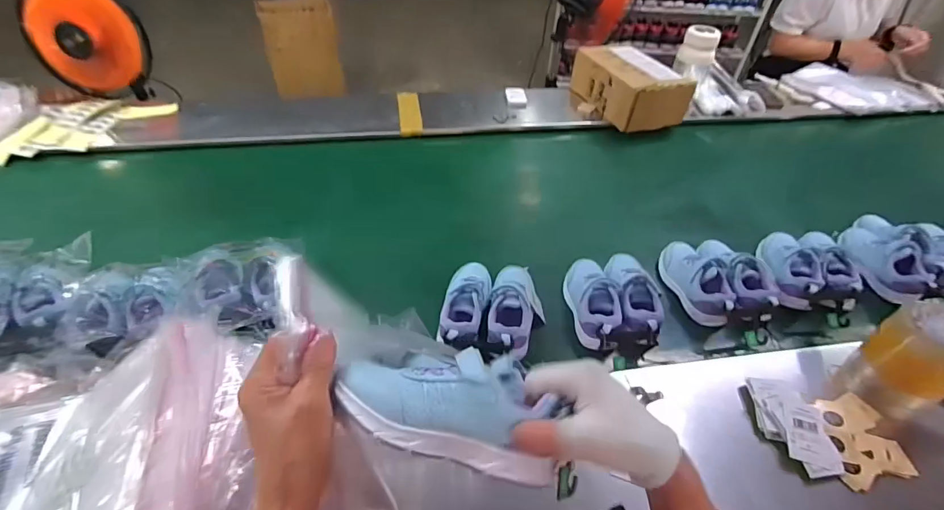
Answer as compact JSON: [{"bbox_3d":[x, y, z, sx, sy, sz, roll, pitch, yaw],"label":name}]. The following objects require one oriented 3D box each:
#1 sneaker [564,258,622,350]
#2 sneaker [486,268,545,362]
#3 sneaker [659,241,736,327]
[{"bbox_3d":[0.207,0.072,0.736,0.072,0.068,0.179,0,44,-5],"label":"sneaker"},{"bbox_3d":[0.075,0.085,0.715,0.086,0.064,0.173,9,44,5],"label":"sneaker"},{"bbox_3d":[0.408,0.046,0.782,0.073,0.068,0.196,-8,46,-13],"label":"sneaker"}]

